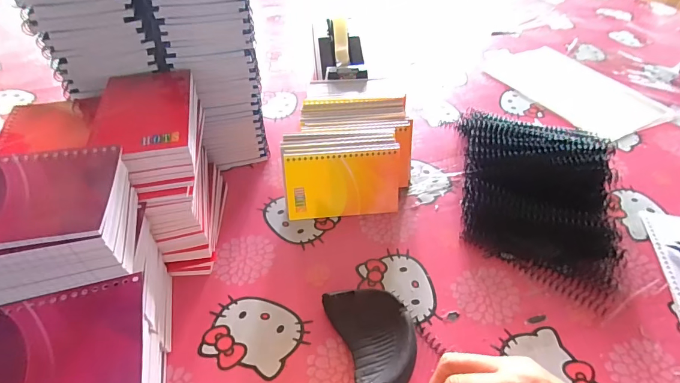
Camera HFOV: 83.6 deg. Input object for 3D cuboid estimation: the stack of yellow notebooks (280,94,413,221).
[{"bbox_3d":[0.011,-0.045,0.471,0.155,0.080,0.128,-5,45,-5],"label":"stack of yellow notebooks"}]

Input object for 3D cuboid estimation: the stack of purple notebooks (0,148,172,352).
[{"bbox_3d":[-0.216,0.065,0.298,0.135,0.173,0.086,-11,46,-12],"label":"stack of purple notebooks"}]

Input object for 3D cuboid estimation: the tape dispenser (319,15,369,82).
[{"bbox_3d":[0.006,-0.208,0.556,0.070,0.057,0.128,-4,45,-5],"label":"tape dispenser"}]

